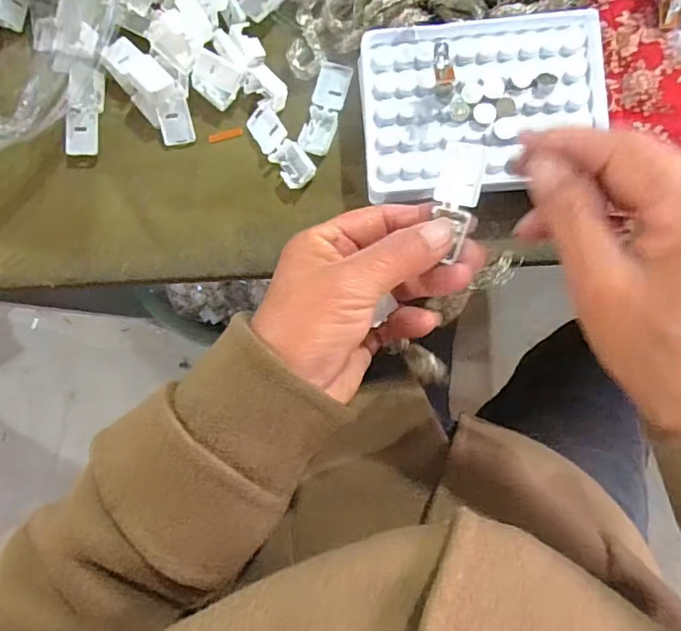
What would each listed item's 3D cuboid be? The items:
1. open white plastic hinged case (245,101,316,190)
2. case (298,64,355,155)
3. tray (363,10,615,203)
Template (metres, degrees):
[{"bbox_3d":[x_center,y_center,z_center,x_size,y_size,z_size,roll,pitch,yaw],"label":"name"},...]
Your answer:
[{"bbox_3d":[-0.037,-0.103,0.325,0.020,0.011,0.056,-36,85,2],"label":"open white plastic hinged case"},{"bbox_3d":[-0.009,-0.126,0.324,0.019,0.006,0.055,17,89,5],"label":"case"},{"bbox_3d":[0.078,-0.116,0.300,0.129,0.022,0.096,-4,87,5],"label":"tray"}]

